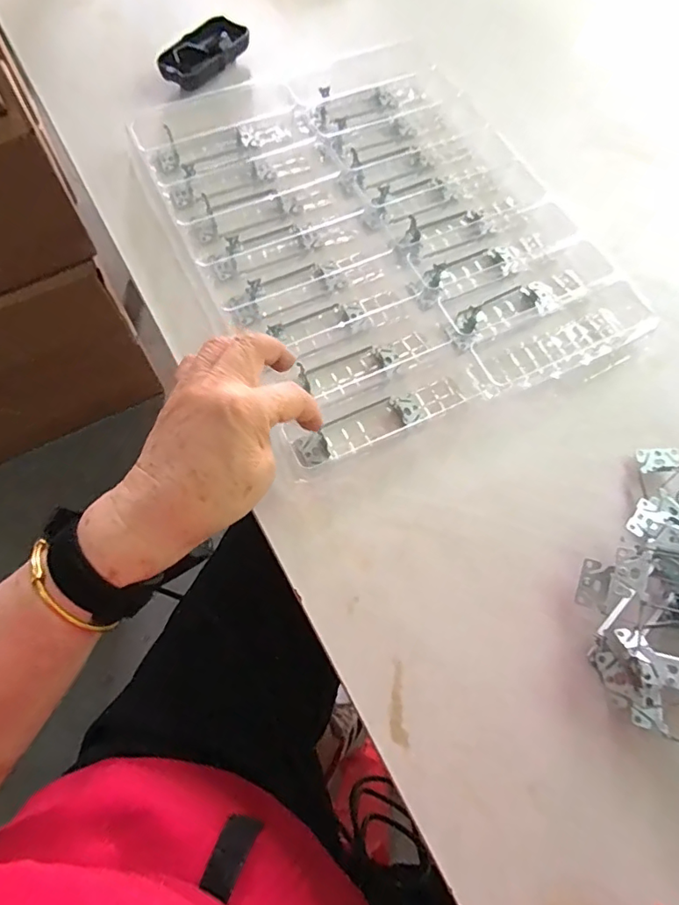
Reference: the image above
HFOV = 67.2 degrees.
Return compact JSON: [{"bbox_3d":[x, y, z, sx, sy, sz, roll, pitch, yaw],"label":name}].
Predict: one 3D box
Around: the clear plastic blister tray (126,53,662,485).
[{"bbox_3d":[0.029,-0.220,0.484,0.333,0.029,0.440,-25,71,-10],"label":"clear plastic blister tray"}]

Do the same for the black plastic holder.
[{"bbox_3d":[-0.150,-0.441,0.567,0.053,0.025,0.109,33,72,11],"label":"black plastic holder"}]

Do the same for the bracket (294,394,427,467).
[{"bbox_3d":[0.017,-0.020,0.412,0.108,0.007,0.029,-22,70,-11],"label":"bracket"}]

